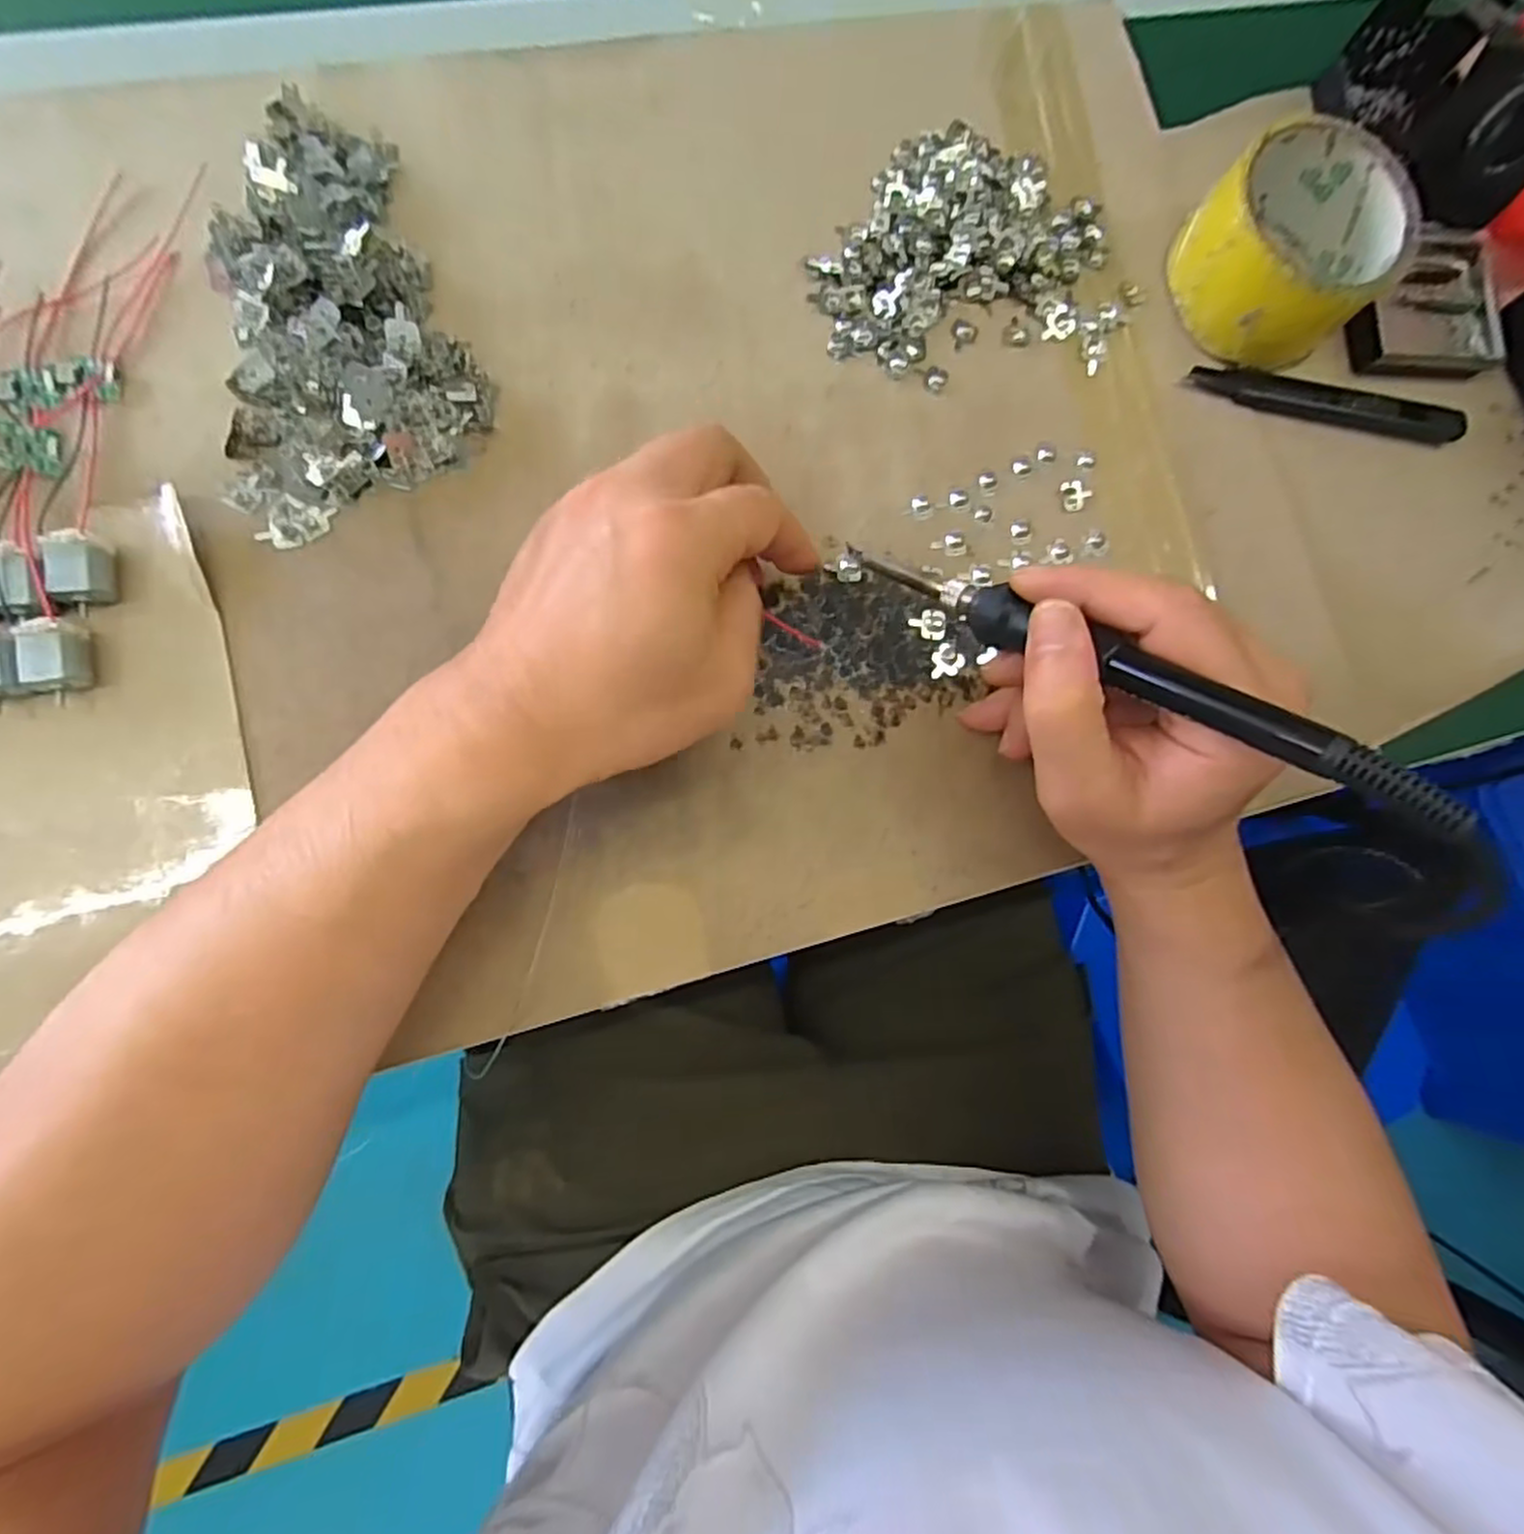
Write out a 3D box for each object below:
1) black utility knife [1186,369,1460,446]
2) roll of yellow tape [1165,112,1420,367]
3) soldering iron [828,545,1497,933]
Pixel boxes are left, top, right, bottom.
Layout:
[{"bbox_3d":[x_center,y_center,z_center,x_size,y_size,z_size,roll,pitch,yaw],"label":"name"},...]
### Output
[{"bbox_3d":[0.268,-0.172,0.346,0.139,0.008,0.022,7,83,-7],"label":"black utility knife"},{"bbox_3d":[0.239,-0.236,0.331,0.088,0.045,0.082,1,84,-7],"label":"roll of yellow tape"},{"bbox_3d":[0.104,-0.028,0.233,0.024,0.020,0.214,-47,53,-10],"label":"soldering iron"}]

